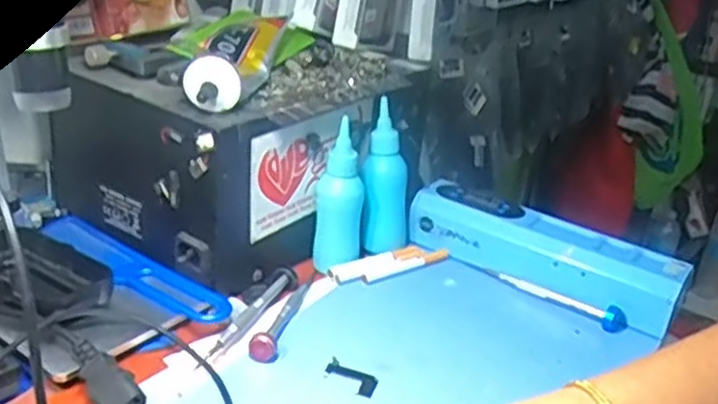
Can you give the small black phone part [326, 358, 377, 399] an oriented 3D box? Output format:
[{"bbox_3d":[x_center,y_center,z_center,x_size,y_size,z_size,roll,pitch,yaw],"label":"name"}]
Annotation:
[{"bbox_3d":[-0.005,0.107,0.464,0.033,0.004,0.021,14,26,18],"label":"small black phone part"}]

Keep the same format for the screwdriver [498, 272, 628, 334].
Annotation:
[{"bbox_3d":[0.146,0.071,0.555,0.095,0.015,0.013,18,28,25],"label":"screwdriver"}]

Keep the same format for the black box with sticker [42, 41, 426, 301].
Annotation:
[{"bbox_3d":[-0.103,-0.047,0.602,0.194,0.136,0.186,23,30,33],"label":"black box with sticker"}]

